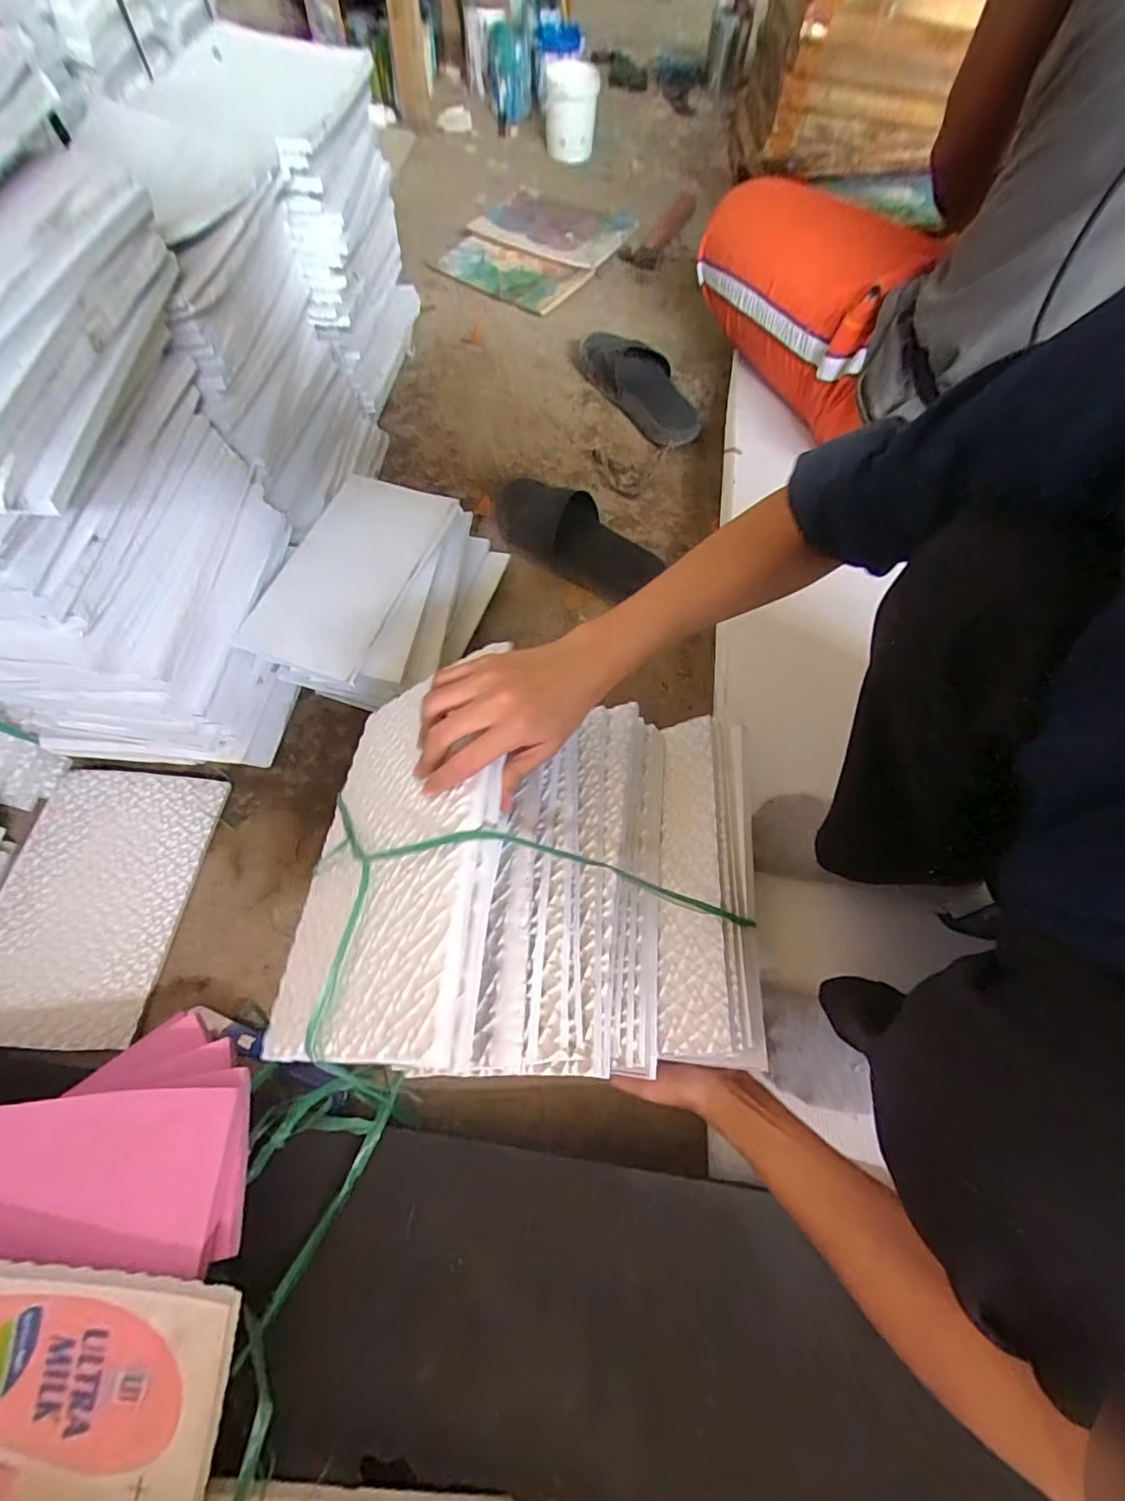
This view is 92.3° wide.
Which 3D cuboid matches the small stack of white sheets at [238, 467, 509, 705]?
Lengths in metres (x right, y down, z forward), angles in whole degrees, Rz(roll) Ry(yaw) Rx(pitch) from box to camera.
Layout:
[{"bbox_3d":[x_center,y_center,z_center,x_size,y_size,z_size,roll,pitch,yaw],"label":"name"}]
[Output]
[{"bbox_3d":[-0.208,-0.185,0.656,0.193,0.120,0.287,17,66,5],"label":"small stack of white sheets"}]

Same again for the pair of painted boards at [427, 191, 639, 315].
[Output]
[{"bbox_3d":[-0.059,-1.082,1.143,0.309,0.022,0.480,25,67,8],"label":"pair of painted boards"}]

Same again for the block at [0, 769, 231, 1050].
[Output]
[{"bbox_3d":[-0.480,0.150,0.553,0.183,0.009,0.266,5,65,-1],"label":"block"}]

